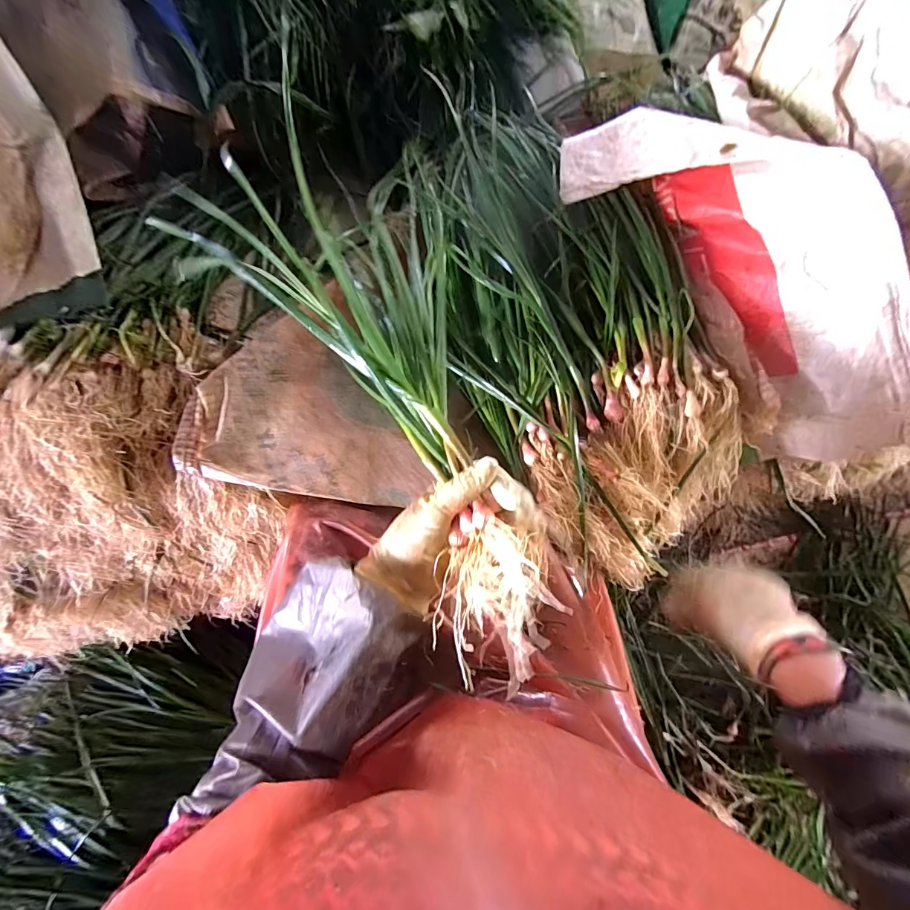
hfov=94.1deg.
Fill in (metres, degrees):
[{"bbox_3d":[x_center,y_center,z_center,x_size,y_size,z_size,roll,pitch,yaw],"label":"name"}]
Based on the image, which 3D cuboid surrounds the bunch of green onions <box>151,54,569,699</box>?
[{"bbox_3d":[-0.046,-0.041,0.341,0.168,0.093,0.422,-24,74,-6],"label":"bunch of green onions"}]

